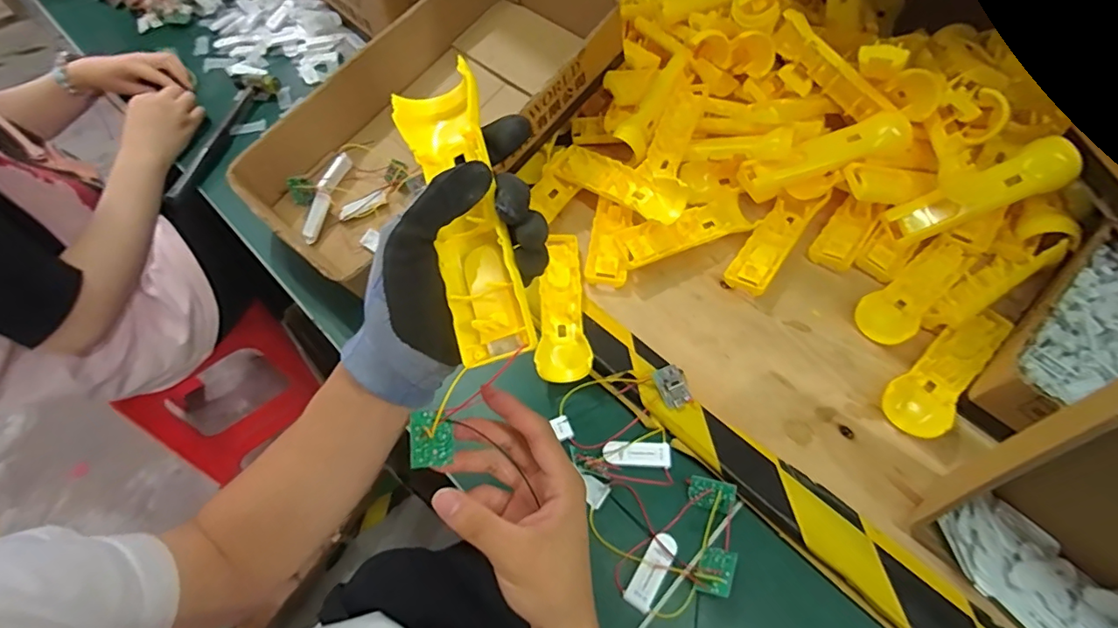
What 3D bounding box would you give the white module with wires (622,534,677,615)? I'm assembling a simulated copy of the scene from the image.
[{"bbox_3d":[0.073,0.200,0.401,0.022,0.005,0.058,31,64,18],"label":"white module with wires"}]

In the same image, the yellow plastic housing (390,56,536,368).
[{"bbox_3d":[-0.052,-0.054,0.278,0.041,0.038,0.160,-16,79,-8],"label":"yellow plastic housing"}]

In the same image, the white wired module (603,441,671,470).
[{"bbox_3d":[0.068,0.123,0.448,0.057,0.004,0.022,0,59,2],"label":"white wired module"}]

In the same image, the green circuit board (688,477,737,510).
[{"bbox_3d":[0.127,0.148,0.425,0.037,0.009,0.022,8,86,20],"label":"green circuit board"}]

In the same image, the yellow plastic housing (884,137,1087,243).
[{"bbox_3d":[0.413,-0.117,0.507,0.163,0.029,0.041,-24,58,16],"label":"yellow plastic housing"}]

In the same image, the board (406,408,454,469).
[{"bbox_3d":[-0.080,0.078,0.321,0.026,0.004,0.033,-6,85,-14],"label":"board"}]

